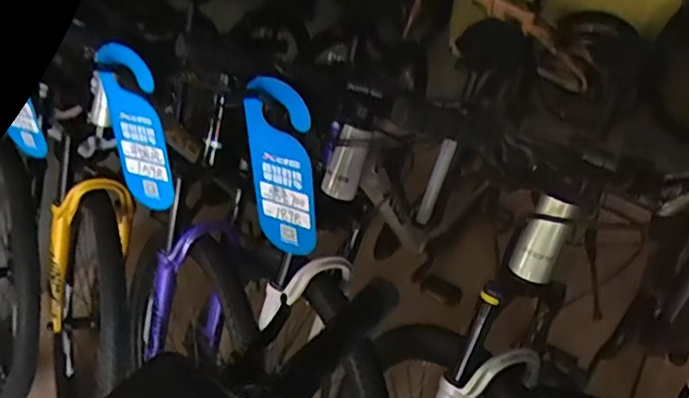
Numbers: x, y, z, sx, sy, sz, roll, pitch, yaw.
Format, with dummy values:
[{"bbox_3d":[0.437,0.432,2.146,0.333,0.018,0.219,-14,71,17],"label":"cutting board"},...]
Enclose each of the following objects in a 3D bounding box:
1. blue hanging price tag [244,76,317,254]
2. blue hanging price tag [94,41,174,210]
[{"bbox_3d":[-0.085,-0.035,0.816,0.095,0.278,0.009,16,41,20],"label":"blue hanging price tag"},{"bbox_3d":[-0.311,-0.099,0.922,0.093,0.282,0.010,14,38,17],"label":"blue hanging price tag"}]

